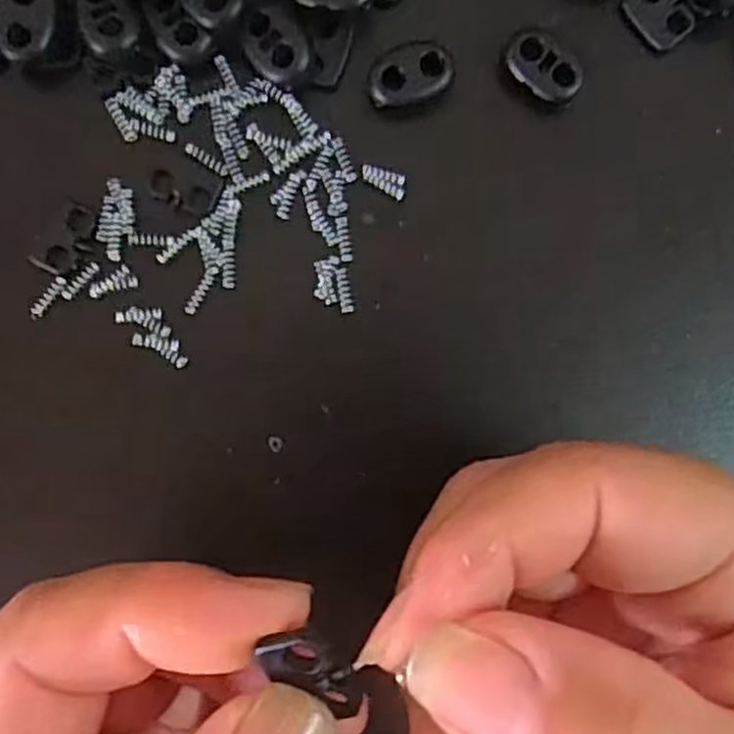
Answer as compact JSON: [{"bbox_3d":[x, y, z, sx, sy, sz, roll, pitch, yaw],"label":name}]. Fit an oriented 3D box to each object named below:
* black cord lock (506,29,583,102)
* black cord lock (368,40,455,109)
[{"bbox_3d":[0.044,-0.075,0.191,0.020,0.005,0.013,38,86,-1],"label":"black cord lock"},{"bbox_3d":[0.011,-0.072,0.189,0.022,0.006,0.012,-16,88,-3],"label":"black cord lock"}]

